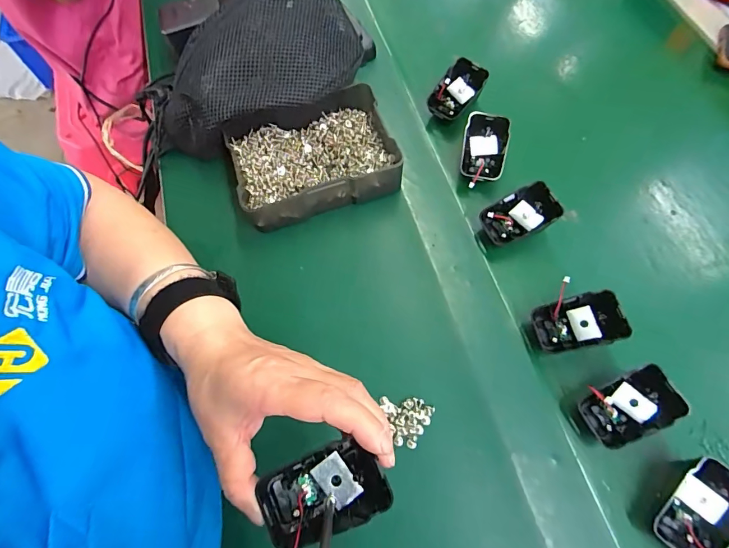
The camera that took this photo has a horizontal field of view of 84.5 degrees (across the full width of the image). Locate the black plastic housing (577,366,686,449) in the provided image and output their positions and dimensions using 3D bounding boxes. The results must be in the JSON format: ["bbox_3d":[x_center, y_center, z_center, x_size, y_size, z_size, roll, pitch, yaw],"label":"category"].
[{"bbox_3d":[0.210,0.106,0.319,0.064,0.043,0.047,-21,67,-10],"label":"black plastic housing"}]

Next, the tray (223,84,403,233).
[{"bbox_3d":[-0.054,-0.122,0.420,0.162,0.049,0.123,-16,66,-8],"label":"tray"}]

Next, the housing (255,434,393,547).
[{"bbox_3d":[-0.023,0.124,0.228,0.068,0.023,0.043,-22,68,-9],"label":"housing"}]

